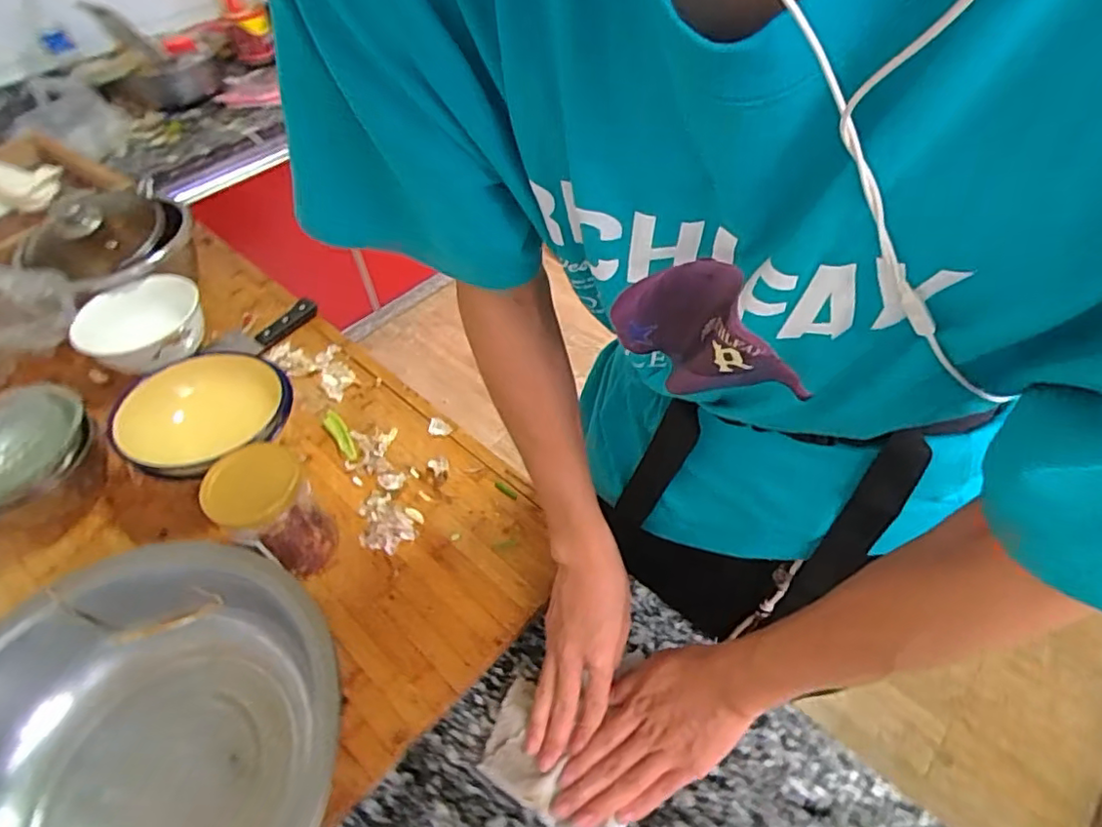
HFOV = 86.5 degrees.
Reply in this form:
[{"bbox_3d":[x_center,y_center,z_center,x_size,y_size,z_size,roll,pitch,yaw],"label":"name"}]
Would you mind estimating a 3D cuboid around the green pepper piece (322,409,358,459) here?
[{"bbox_3d":[-0.258,0.023,0.717,0.021,0.012,0.083,-33,56,-22],"label":"green pepper piece"}]

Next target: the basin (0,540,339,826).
[{"bbox_3d":[-0.324,0.283,0.452,0.305,0.105,0.329,-2,49,2],"label":"basin"}]

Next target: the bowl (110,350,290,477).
[{"bbox_3d":[-0.389,0.009,0.674,0.168,0.099,0.160,-2,50,2],"label":"bowl"}]

